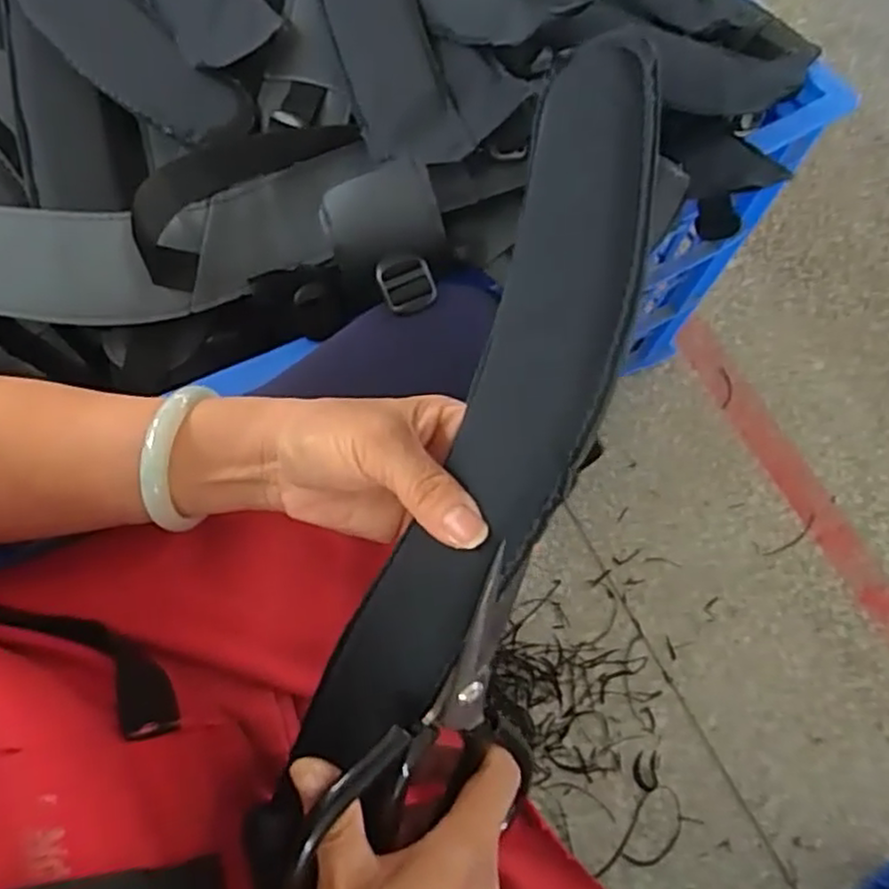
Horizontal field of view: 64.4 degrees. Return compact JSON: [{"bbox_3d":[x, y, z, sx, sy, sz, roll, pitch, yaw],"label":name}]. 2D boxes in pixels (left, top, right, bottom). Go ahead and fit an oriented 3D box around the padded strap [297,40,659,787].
[{"bbox_3d":[0.027,-0.010,0.297,0.084,0.020,0.318,22,90,46],"label":"padded strap"}]

